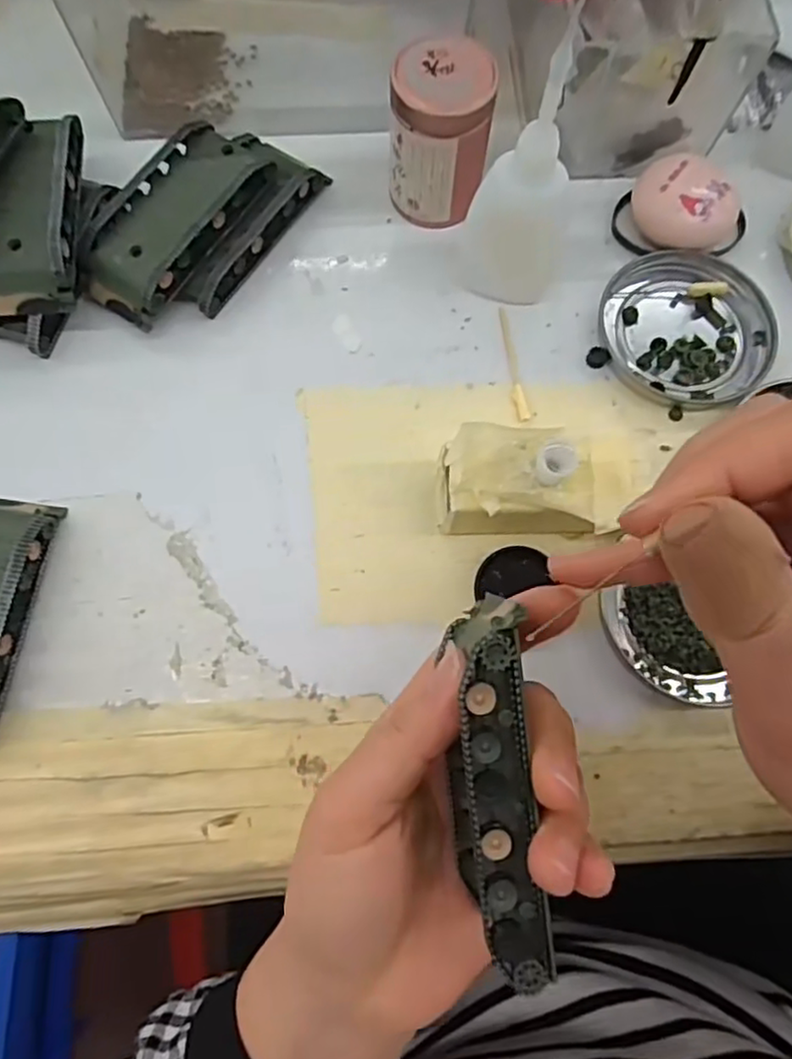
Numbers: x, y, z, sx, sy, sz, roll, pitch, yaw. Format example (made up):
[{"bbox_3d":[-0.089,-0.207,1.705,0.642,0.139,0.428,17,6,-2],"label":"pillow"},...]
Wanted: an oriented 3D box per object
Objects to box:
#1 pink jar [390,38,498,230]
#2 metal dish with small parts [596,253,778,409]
[{"bbox_3d":[0.020,-0.176,0.300,0.043,0.065,0.038,10,74,2],"label":"pink jar"},{"bbox_3d":[0.135,-0.095,0.308,0.076,0.007,0.075,0,74,-1],"label":"metal dish with small parts"}]

